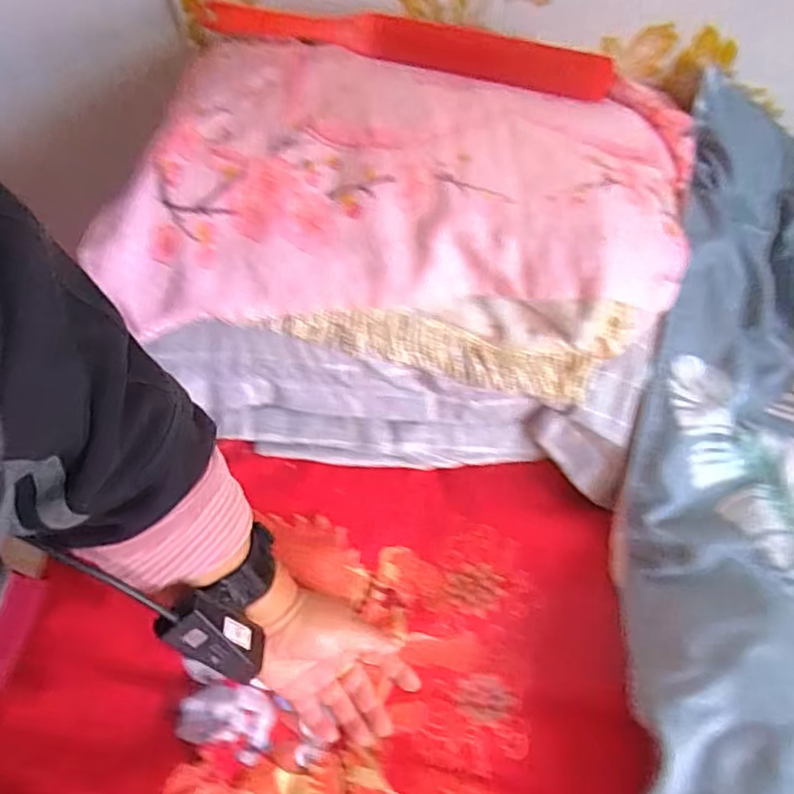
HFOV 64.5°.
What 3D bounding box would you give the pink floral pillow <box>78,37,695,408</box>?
[{"bbox_3d":[0.000,-0.164,0.532,0.489,0.142,0.252,4,58,6],"label":"pink floral pillow"}]

